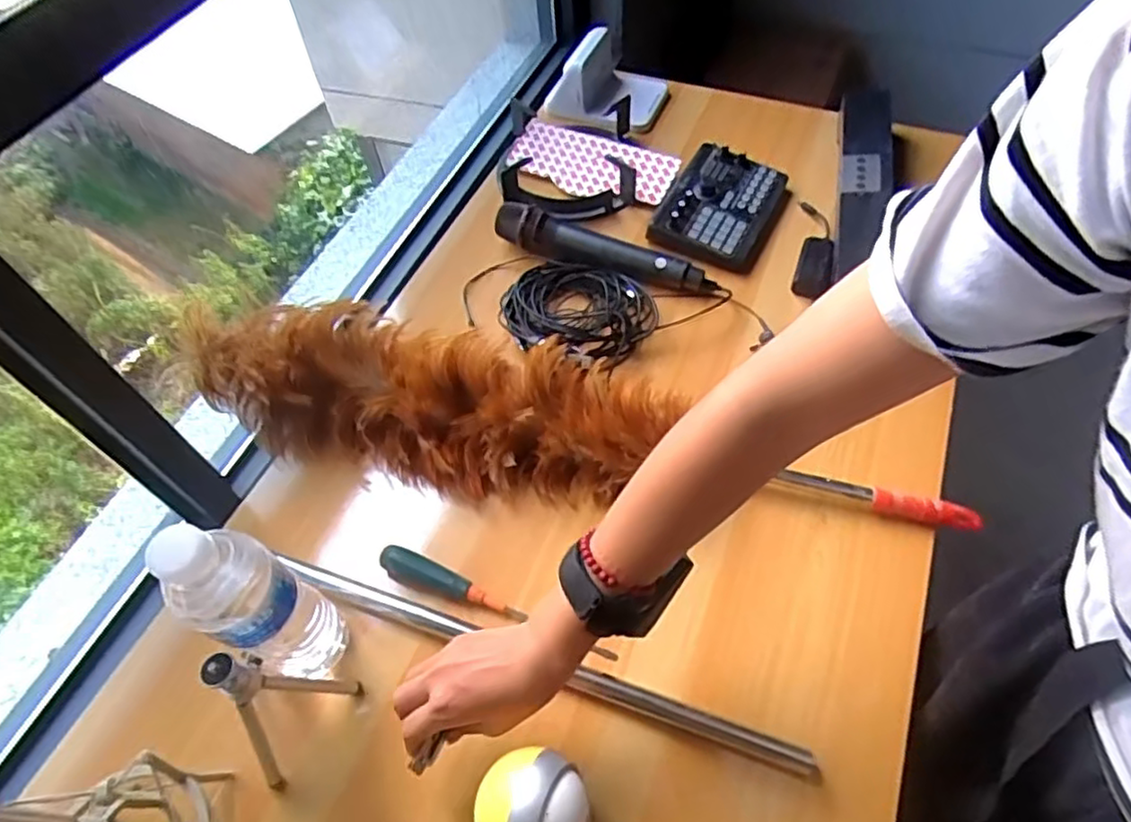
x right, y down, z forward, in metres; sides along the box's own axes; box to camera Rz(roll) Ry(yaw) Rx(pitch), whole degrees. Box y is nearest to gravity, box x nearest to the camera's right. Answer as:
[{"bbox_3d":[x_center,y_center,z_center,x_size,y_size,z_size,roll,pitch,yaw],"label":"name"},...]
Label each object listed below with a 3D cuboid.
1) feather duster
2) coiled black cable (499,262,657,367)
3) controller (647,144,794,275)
[{"bbox_3d":[-0.013,-0.001,0.628,0.733,0.095,0.163,7,55,6],"label":"feather duster"},{"bbox_3d":[0.010,-0.112,0.727,0.162,0.030,0.130,14,56,14],"label":"coiled black cable"},{"bbox_3d":[0.191,-0.254,0.812,0.134,0.031,0.188,20,58,18],"label":"controller"}]

